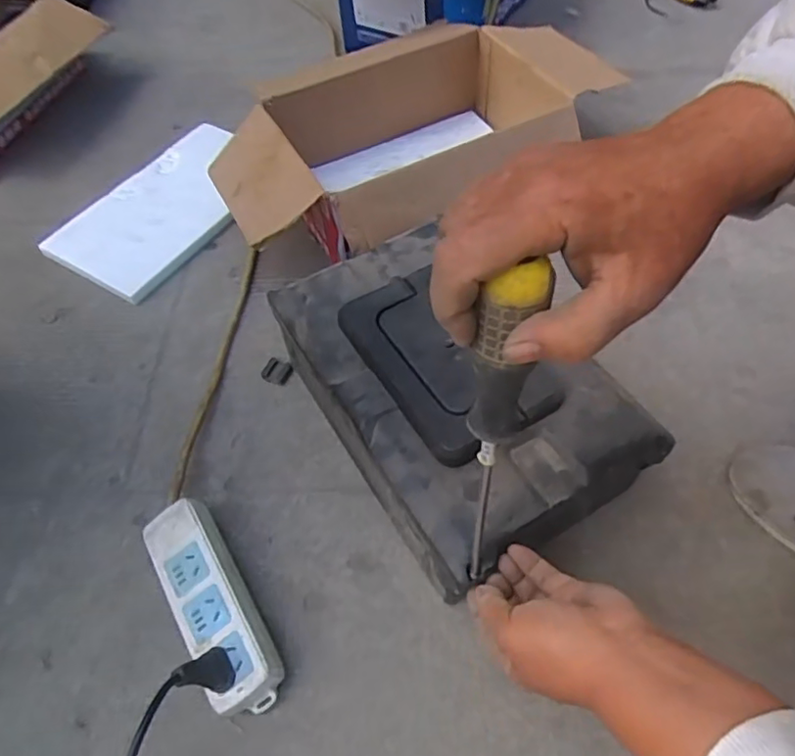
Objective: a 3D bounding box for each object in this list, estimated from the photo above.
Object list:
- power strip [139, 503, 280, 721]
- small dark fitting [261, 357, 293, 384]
[{"bbox_3d":[-0.152,0.182,0.485,0.061,0.044,0.182,-30,59,-17],"label":"power strip"},{"bbox_3d":[-0.130,-0.007,0.635,0.032,0.009,0.027,25,61,20],"label":"small dark fitting"}]

